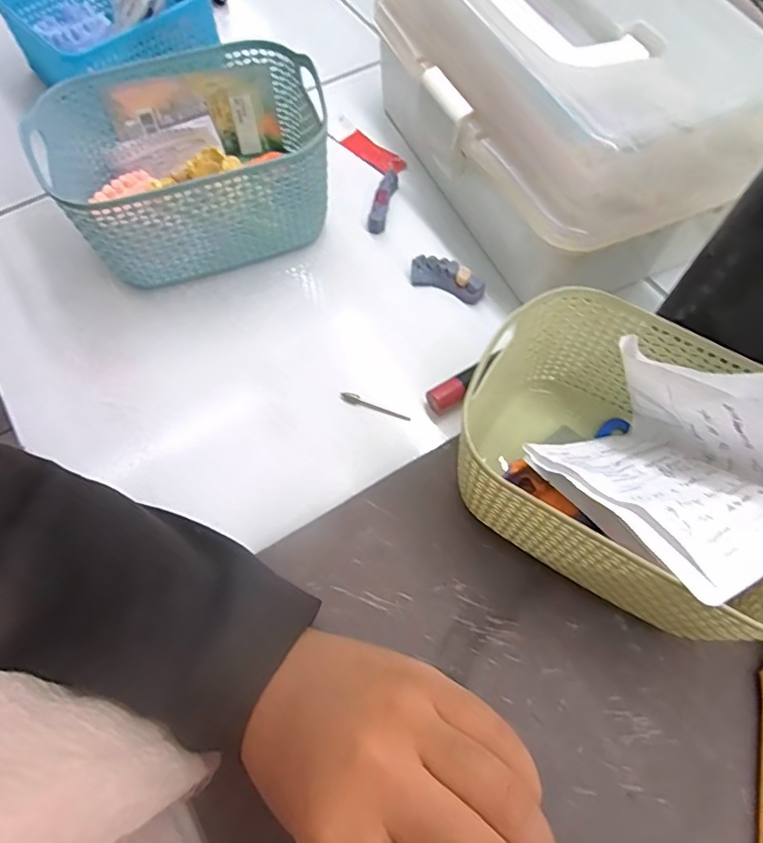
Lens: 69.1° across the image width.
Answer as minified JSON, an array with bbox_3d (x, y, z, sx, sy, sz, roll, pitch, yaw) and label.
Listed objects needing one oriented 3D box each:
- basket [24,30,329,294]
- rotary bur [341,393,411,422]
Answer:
[{"bbox_3d":[-0.124,-0.166,0.371,0.164,0.081,0.123,-16,65,-7],"label":"basket"},{"bbox_3d":[-0.004,-0.009,0.339,0.044,0.008,0.006,19,65,9],"label":"rotary bur"}]

